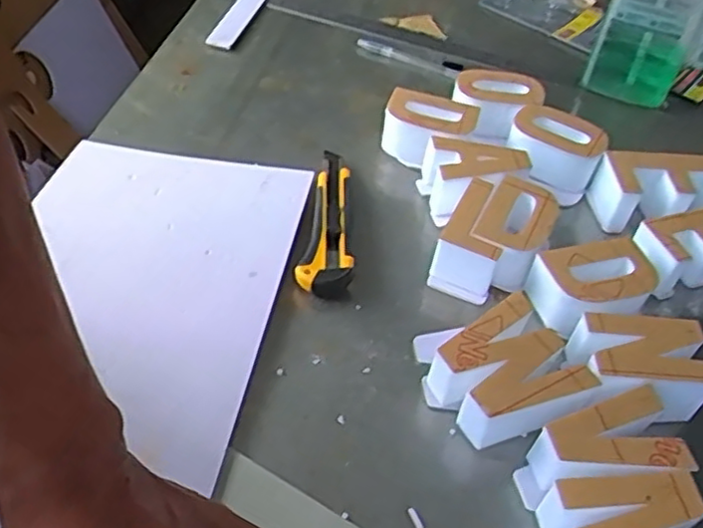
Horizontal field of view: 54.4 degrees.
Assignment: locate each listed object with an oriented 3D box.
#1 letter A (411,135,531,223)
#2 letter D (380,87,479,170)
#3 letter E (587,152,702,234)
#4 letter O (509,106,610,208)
[{"bbox_3d":[0.109,-0.076,0.608,0.084,0.052,0.065,-7,49,-11],"label":"letter A"},{"bbox_3d":[0.071,-0.126,0.631,0.085,0.036,0.059,9,48,3],"label":"letter D"},{"bbox_3d":[0.281,-0.057,0.624,0.123,0.062,0.068,10,48,4],"label":"letter E"},{"bbox_3d":[0.187,-0.105,0.642,0.085,0.055,0.057,24,50,16],"label":"letter O"}]

